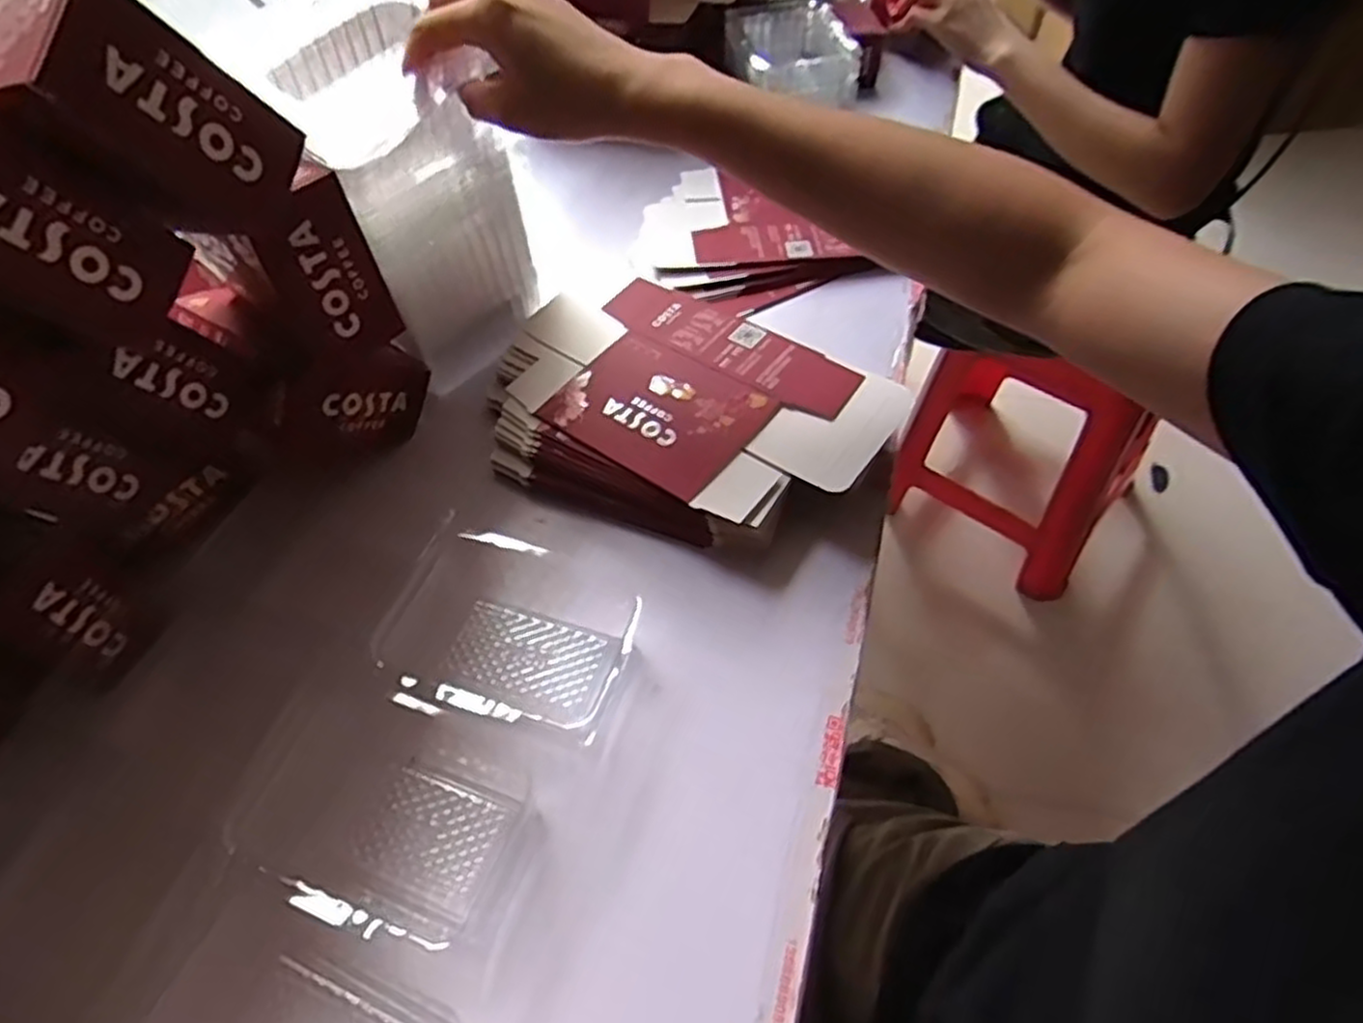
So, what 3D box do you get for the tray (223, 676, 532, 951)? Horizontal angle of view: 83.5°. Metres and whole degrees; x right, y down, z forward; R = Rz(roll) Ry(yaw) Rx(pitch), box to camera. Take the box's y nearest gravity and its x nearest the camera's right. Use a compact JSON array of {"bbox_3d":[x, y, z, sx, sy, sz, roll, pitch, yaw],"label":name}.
[{"bbox_3d":[-0.143,0.133,0.355,0.128,0.013,0.096,16,55,14],"label":"tray"}]

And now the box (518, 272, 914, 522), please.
[{"bbox_3d":[0.002,-0.074,0.464,0.235,0.010,0.135,28,62,22],"label":"box"}]

